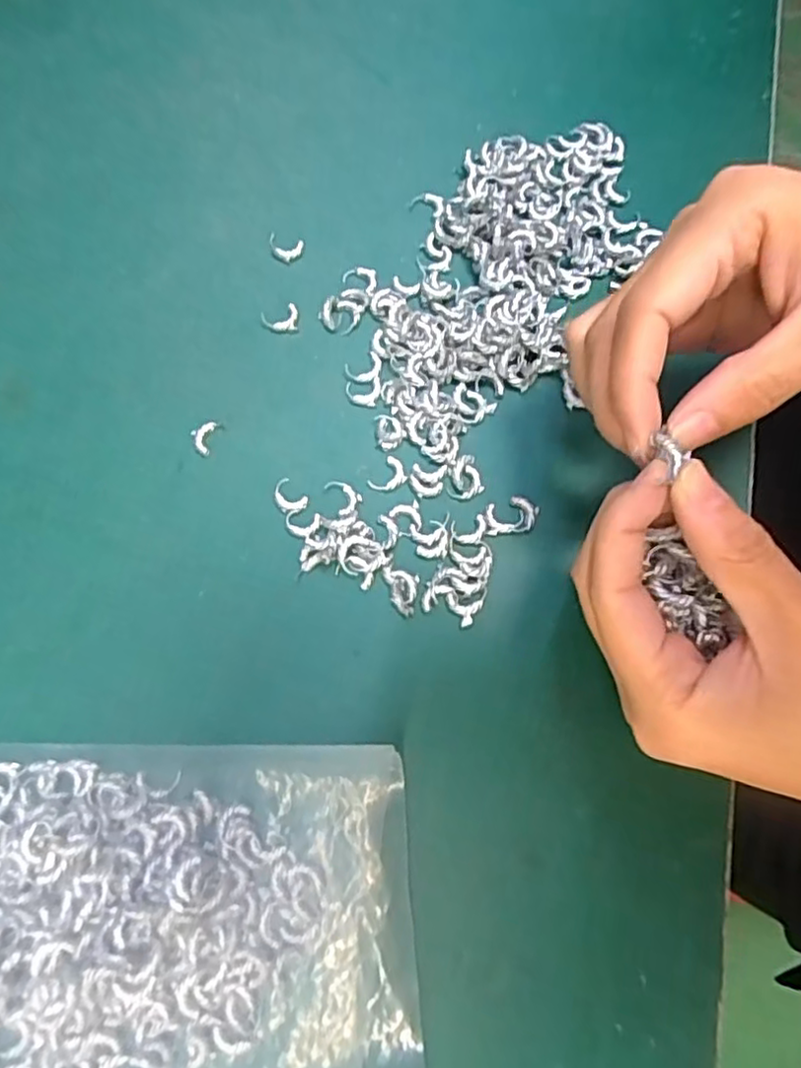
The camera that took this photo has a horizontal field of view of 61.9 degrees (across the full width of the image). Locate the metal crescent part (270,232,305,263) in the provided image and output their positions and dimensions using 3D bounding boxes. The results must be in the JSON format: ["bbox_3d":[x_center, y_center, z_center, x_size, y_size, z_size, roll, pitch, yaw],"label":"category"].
[{"bbox_3d":[-0.053,-0.130,0.302,0.017,0.004,0.012,17,75,6],"label":"metal crescent part"}]

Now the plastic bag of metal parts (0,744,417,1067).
[{"bbox_3d":[-0.094,0.139,0.220,0.193,0.019,0.130,-2,74,0],"label":"plastic bag of metal parts"}]

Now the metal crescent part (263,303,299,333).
[{"bbox_3d":[-0.052,-0.094,0.292,0.016,0.004,0.013,-14,74,-3],"label":"metal crescent part"}]

